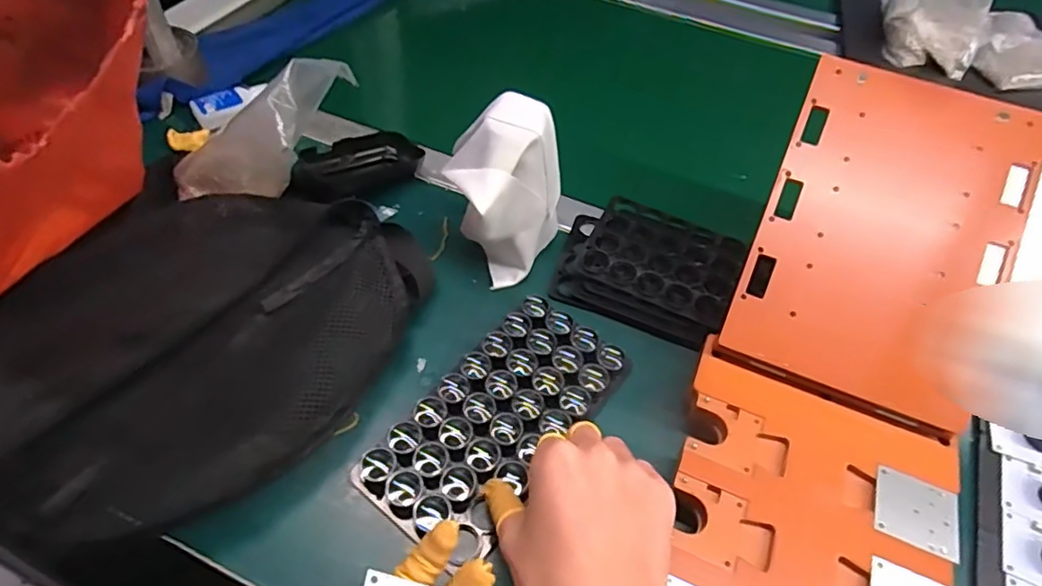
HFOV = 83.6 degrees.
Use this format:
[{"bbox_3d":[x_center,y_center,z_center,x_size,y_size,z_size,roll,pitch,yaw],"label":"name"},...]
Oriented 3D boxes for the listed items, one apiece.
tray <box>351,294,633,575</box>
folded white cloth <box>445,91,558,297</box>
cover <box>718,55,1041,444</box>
[{"bbox_3d":[-0.014,0.085,0.401,0.098,0.024,0.187,37,60,23],"label":"tray"},{"bbox_3d":[-0.011,-0.076,0.460,0.091,0.121,0.090,0,53,-1],"label":"folded white cloth"},{"bbox_3d":[0.253,-0.041,0.405,0.158,0.008,0.234,21,83,10],"label":"cover"}]

